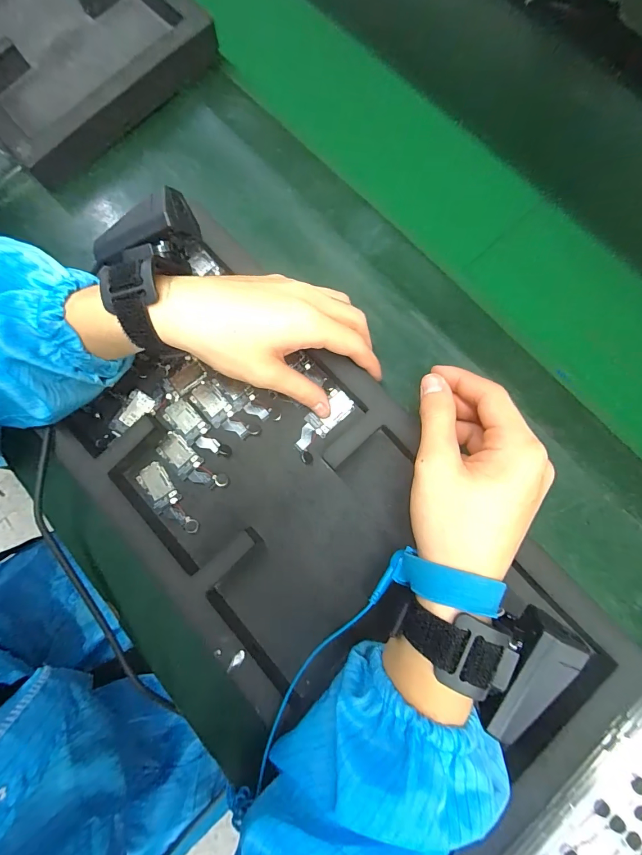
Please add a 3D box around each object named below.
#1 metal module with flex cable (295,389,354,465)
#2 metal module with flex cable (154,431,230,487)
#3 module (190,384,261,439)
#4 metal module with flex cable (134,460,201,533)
[{"bbox_3d":[0.000,-0.002,0.302,0.025,0.004,0.062,39,84,9],"label":"metal module with flex cable"},{"bbox_3d":[-0.105,0.031,0.300,0.064,0.004,0.023,37,80,9],"label":"metal module with flex cable"},{"bbox_3d":[-0.080,-0.011,0.307,0.062,0.004,0.023,41,81,10],"label":"module"},{"bbox_3d":[-0.123,0.058,0.296,0.022,0.004,0.065,-36,78,-7],"label":"metal module with flex cable"}]

